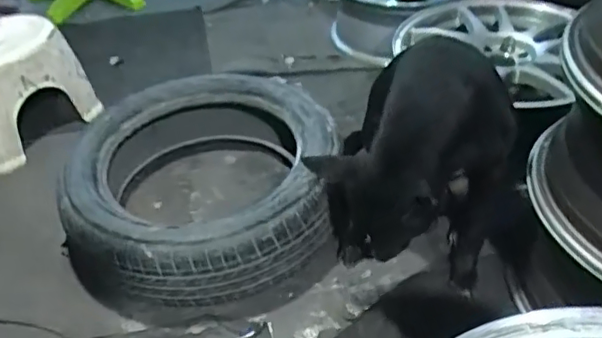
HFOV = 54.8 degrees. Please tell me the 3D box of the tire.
[{"bbox_3d":[-0.169,0.019,1.097,0.501,0.169,0.514,1,40,7],"label":"tire"}]

